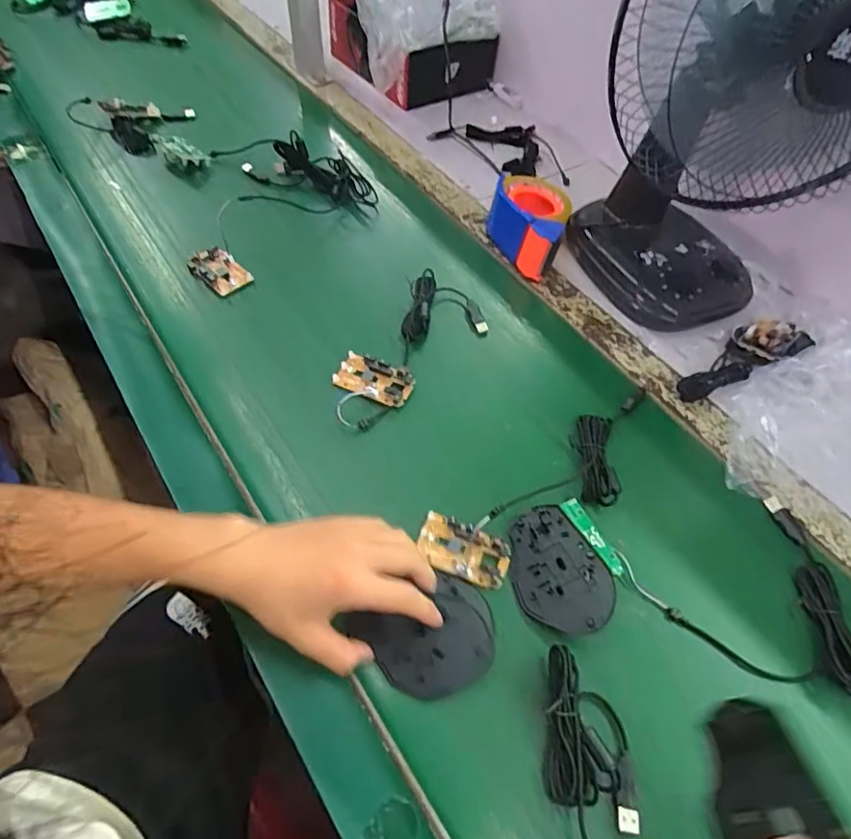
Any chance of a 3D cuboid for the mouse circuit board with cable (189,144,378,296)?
[{"bbox_3d":[-0.168,-0.262,0.695,0.196,0.049,0.277,6,56,-2],"label":"mouse circuit board with cable"}]

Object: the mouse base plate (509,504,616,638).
[{"bbox_3d":[0.106,0.126,0.449,0.072,0.005,0.104,-32,55,-3],"label":"mouse base plate"}]

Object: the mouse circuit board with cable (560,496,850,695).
[{"bbox_3d":[0.233,0.137,0.457,0.214,0.029,0.148,3,62,2],"label":"mouse circuit board with cable"}]

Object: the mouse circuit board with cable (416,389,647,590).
[{"bbox_3d":[0.106,0.068,0.500,0.262,0.042,0.083,-32,67,-15],"label":"mouse circuit board with cable"}]

